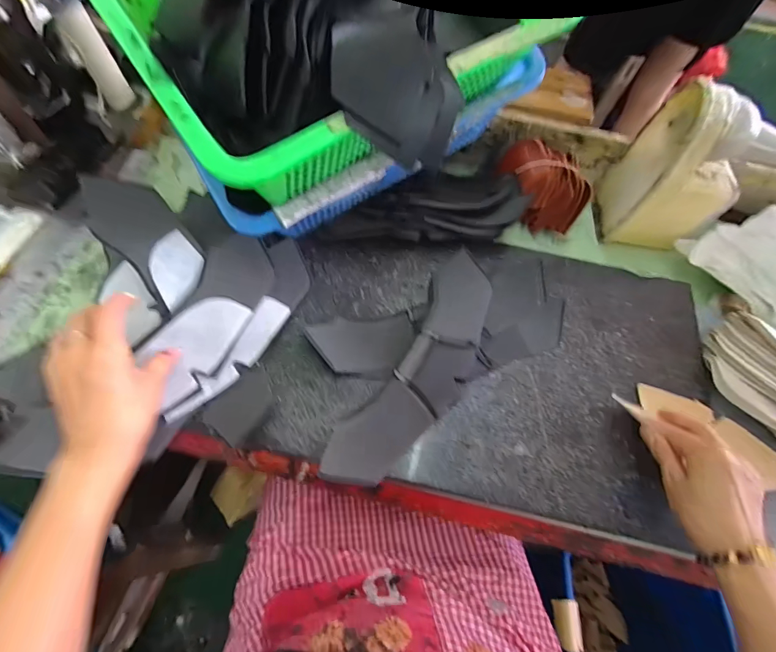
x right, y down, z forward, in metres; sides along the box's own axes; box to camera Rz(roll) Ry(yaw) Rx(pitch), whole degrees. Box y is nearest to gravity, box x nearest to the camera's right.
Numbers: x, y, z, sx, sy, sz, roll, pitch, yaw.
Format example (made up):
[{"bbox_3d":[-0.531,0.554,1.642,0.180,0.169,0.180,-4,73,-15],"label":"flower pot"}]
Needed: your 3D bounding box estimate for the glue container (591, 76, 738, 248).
[{"bbox_3d":[0.389,-0.210,0.502,0.113,0.189,0.112,7,62,0],"label":"glue container"}]

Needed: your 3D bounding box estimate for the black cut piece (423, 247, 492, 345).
[{"bbox_3d":[0.088,-0.036,0.459,0.069,0.019,0.117,12,62,3],"label":"black cut piece"}]

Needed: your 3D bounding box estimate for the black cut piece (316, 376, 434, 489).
[{"bbox_3d":[-0.011,0.115,0.391,0.066,0.008,0.121,43,69,12],"label":"black cut piece"}]

